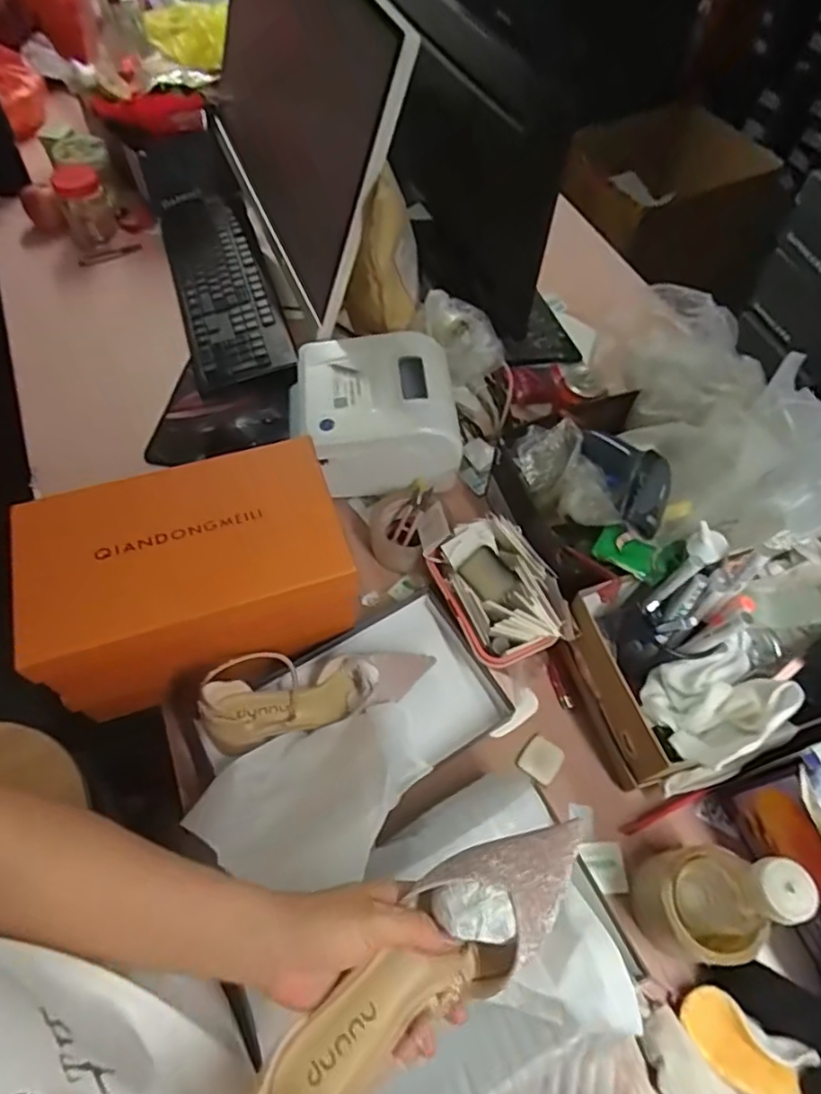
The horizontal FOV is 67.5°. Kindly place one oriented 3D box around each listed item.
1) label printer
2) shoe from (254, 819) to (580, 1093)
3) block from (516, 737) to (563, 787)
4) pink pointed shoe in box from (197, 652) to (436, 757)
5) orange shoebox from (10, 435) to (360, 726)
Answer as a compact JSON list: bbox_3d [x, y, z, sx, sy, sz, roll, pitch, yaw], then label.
[{"bbox_3d":[-0.048,-0.165,0.775,0.197,0.114,0.165,-6,60,-6],"label":"label printer"},{"bbox_3d":[0.010,0.242,0.351,0.229,0.059,0.066,-35,67,-17],"label":"shoe"},{"bbox_3d":[0.138,0.224,0.648,0.039,0.004,0.043,35,64,17],"label":"block"},{"bbox_3d":[-0.094,0.141,0.639,0.240,0.070,0.083,-9,60,-24],"label":"pink pointed shoe in box"},{"bbox_3d":[-0.214,0.033,0.630,0.285,0.167,0.170,-17,62,-12],"label":"orange shoebox"}]

